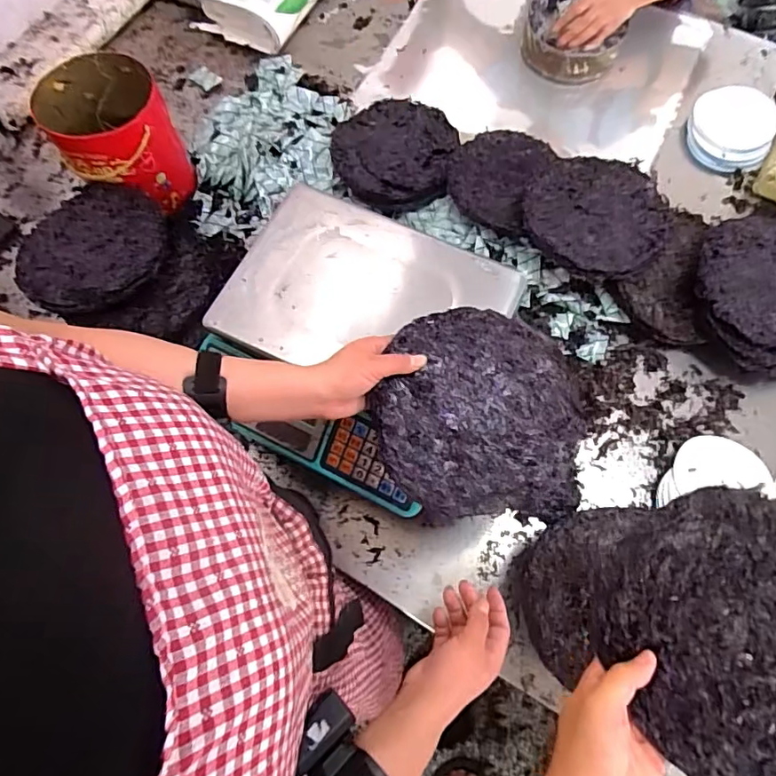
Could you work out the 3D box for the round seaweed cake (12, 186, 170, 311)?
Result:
[{"bbox_3d":[-0.409,-0.195,0.729,0.201,0.033,0.200,-1,71,2],"label":"round seaweed cake"}]

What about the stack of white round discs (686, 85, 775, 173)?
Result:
[{"bbox_3d":[0.580,-0.438,0.896,0.129,0.047,0.155,25,73,10],"label":"stack of white round discs"}]

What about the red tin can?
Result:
[{"bbox_3d":[-0.404,-0.371,0.810,0.157,0.174,0.159,-1,71,2],"label":"red tin can"}]

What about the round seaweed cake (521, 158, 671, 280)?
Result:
[{"bbox_3d":[0.299,-0.253,0.762,0.197,0.022,0.201,-1,71,2],"label":"round seaweed cake"}]

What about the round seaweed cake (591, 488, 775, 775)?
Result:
[{"bbox_3d":[0.262,0.179,0.382,0.192,0.008,0.196,-2,78,8],"label":"round seaweed cake"}]

